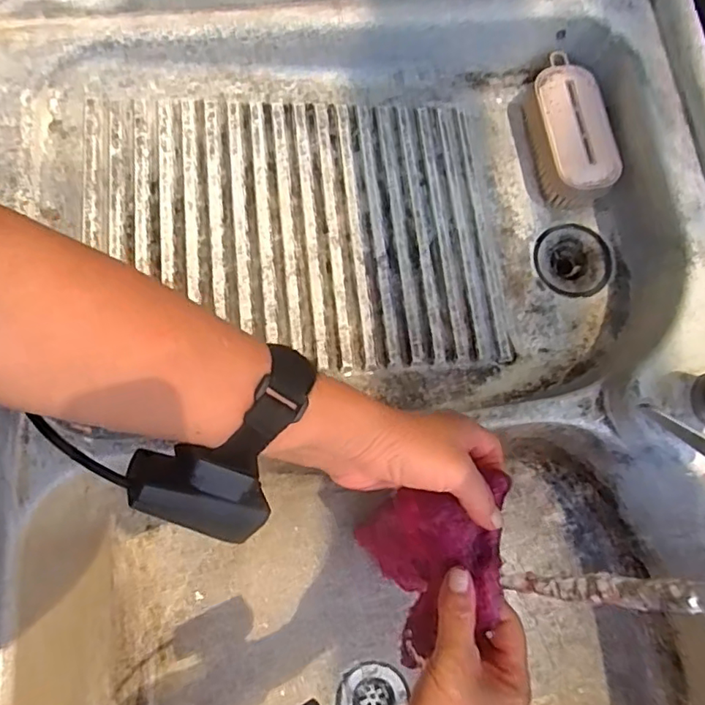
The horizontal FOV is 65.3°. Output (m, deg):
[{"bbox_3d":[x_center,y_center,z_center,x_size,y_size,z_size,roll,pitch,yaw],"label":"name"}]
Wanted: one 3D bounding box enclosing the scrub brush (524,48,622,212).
[{"bbox_3d":[0.194,-0.201,0.496,0.059,0.042,0.135,-9,76,-4],"label":"scrub brush"}]

